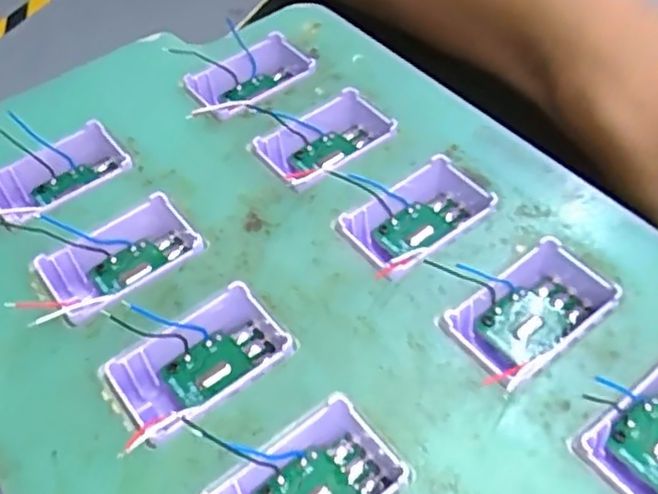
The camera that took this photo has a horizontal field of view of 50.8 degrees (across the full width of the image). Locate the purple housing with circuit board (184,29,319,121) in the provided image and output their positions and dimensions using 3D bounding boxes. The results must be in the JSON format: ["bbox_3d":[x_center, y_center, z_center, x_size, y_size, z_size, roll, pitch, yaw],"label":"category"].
[{"bbox_3d":[-0.020,-0.042,0.182,0.031,0.011,0.020,-34,56,-21],"label":"purple housing with circuit board"}]

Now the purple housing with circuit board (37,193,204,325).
[{"bbox_3d":[-0.044,0.004,0.148,0.032,0.011,0.020,-34,57,-22],"label":"purple housing with circuit board"}]

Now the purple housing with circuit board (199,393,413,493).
[{"bbox_3d":[-0.004,0.041,0.116,0.033,0.011,0.020,-33,56,-21],"label":"purple housing with circuit board"}]

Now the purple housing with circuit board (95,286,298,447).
[{"bbox_3d":[-0.024,0.023,0.131,0.032,0.013,0.021,-37,58,-23],"label":"purple housing with circuit board"}]

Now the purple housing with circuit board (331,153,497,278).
[{"bbox_3d":[0.019,-0.005,0.151,0.031,0.012,0.019,-34,56,-22],"label":"purple housing with circuit board"}]

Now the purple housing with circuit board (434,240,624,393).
[{"bbox_3d":[0.040,0.014,0.136,0.034,0.011,0.019,-32,56,-20],"label":"purple housing with circuit board"}]

